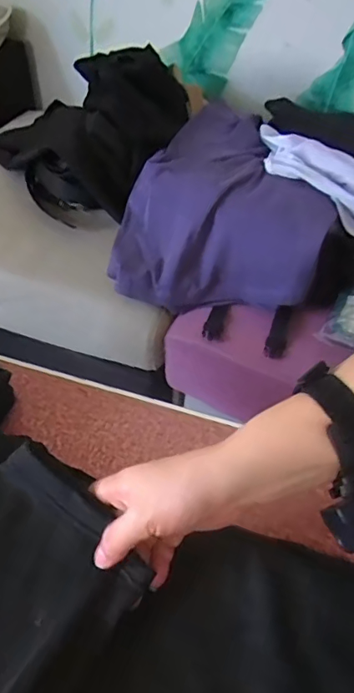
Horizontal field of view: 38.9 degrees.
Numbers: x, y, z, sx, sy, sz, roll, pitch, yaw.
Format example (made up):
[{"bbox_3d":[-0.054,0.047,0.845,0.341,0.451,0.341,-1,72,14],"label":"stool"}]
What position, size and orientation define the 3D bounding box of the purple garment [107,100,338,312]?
[{"bbox_3d":[0.075,-0.212,0.732,0.276,0.145,0.315,10,46,8],"label":"purple garment"}]

